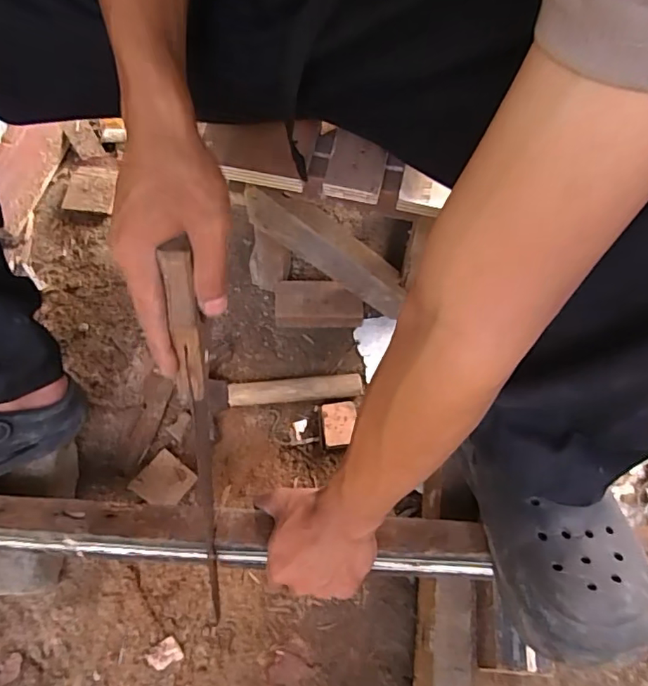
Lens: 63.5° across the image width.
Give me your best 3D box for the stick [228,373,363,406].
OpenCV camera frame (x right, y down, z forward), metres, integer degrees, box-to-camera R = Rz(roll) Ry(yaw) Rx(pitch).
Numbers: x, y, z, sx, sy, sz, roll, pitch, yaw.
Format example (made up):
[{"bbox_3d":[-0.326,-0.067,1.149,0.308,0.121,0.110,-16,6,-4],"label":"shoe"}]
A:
[{"bbox_3d":[-0.037,0.060,0.672,0.168,0.028,0.026,-5,64,-1],"label":"stick"}]

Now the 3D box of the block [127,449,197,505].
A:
[{"bbox_3d":[-0.192,0.165,0.623,0.057,0.013,0.058,35,70,16],"label":"block"}]

